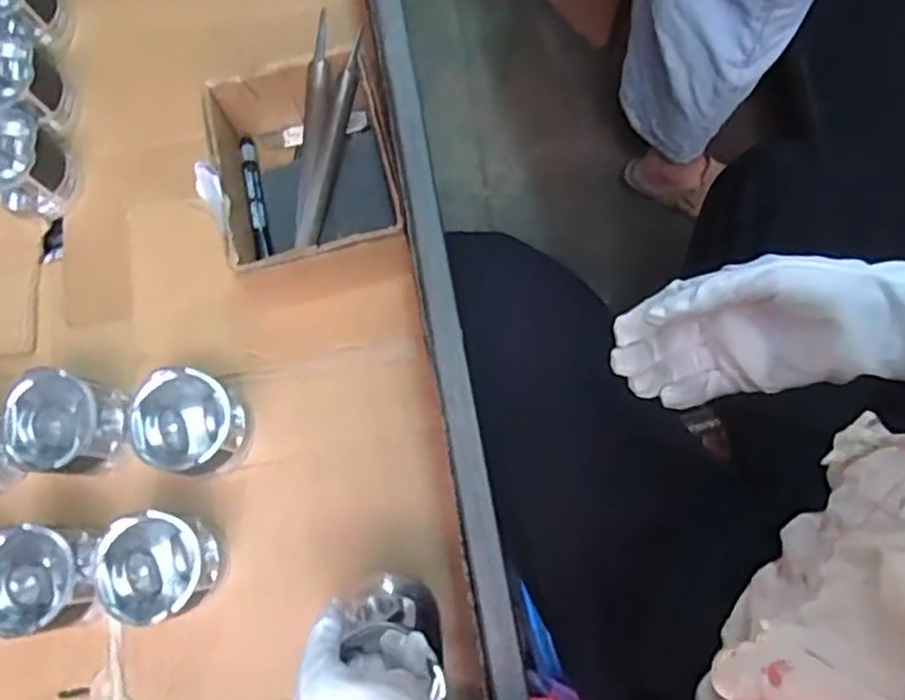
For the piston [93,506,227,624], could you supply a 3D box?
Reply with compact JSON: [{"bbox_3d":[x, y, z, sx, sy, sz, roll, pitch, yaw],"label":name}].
[{"bbox_3d":[-0.237,0.176,0.578,0.082,0.093,0.081,0,78,2],"label":"piston"}]

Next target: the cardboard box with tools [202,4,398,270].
[{"bbox_3d":[-0.134,-0.162,0.645,0.143,0.099,0.192,-13,78,-1],"label":"cardboard box with tools"}]

